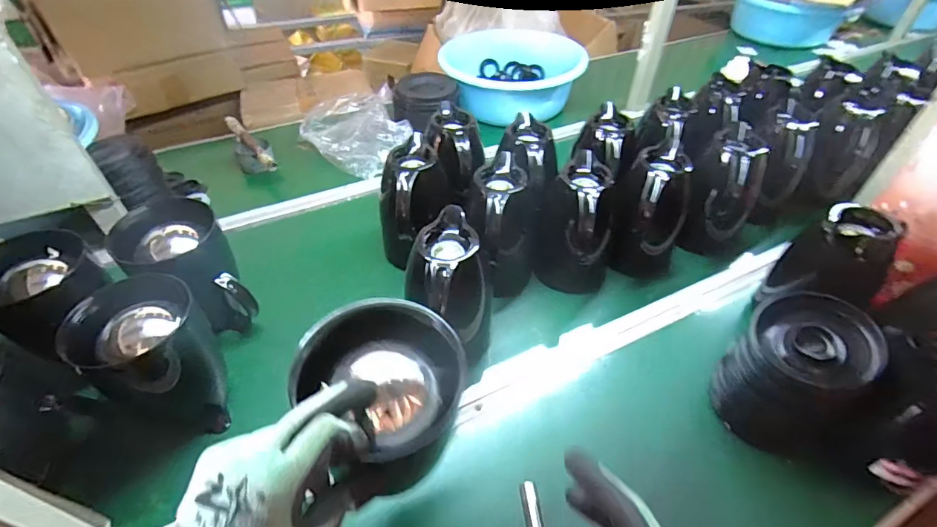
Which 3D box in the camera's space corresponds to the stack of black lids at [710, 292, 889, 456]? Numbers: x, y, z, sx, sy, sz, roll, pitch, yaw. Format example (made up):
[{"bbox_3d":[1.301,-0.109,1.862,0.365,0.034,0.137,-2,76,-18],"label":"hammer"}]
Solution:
[{"bbox_3d":[0.395,0.137,0.564,0.103,0.175,0.132,-33,53,-29],"label":"stack of black lids"}]

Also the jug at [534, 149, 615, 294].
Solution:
[{"bbox_3d":[0.179,-0.056,0.740,0.119,0.192,0.135,20,48,20],"label":"jug"}]

